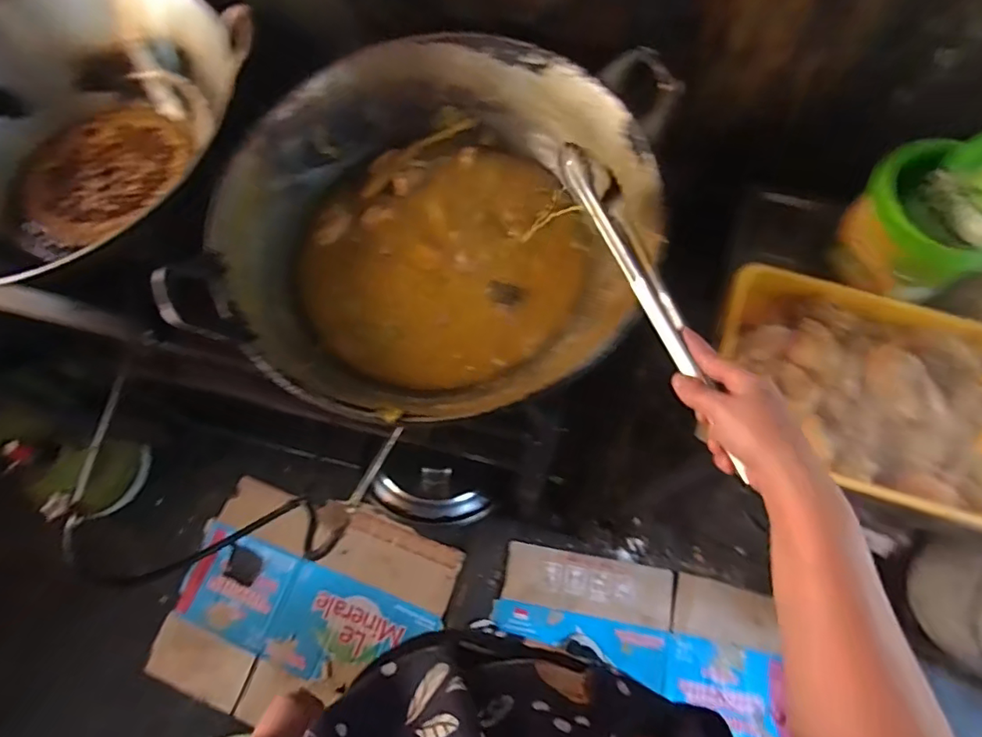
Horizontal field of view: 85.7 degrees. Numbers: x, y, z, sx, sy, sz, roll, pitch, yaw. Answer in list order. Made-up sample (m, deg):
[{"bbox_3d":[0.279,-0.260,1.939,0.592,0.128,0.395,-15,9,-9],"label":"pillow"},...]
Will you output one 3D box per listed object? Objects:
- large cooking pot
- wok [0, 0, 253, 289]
[{"bbox_3d":[-0.080,-0.188,0.693,0.510,0.172,0.524,-1,68,2],"label":"large cooking pot"},{"bbox_3d":[-0.676,-0.347,0.797,0.475,0.201,0.528,28,72,13],"label":"wok"}]

